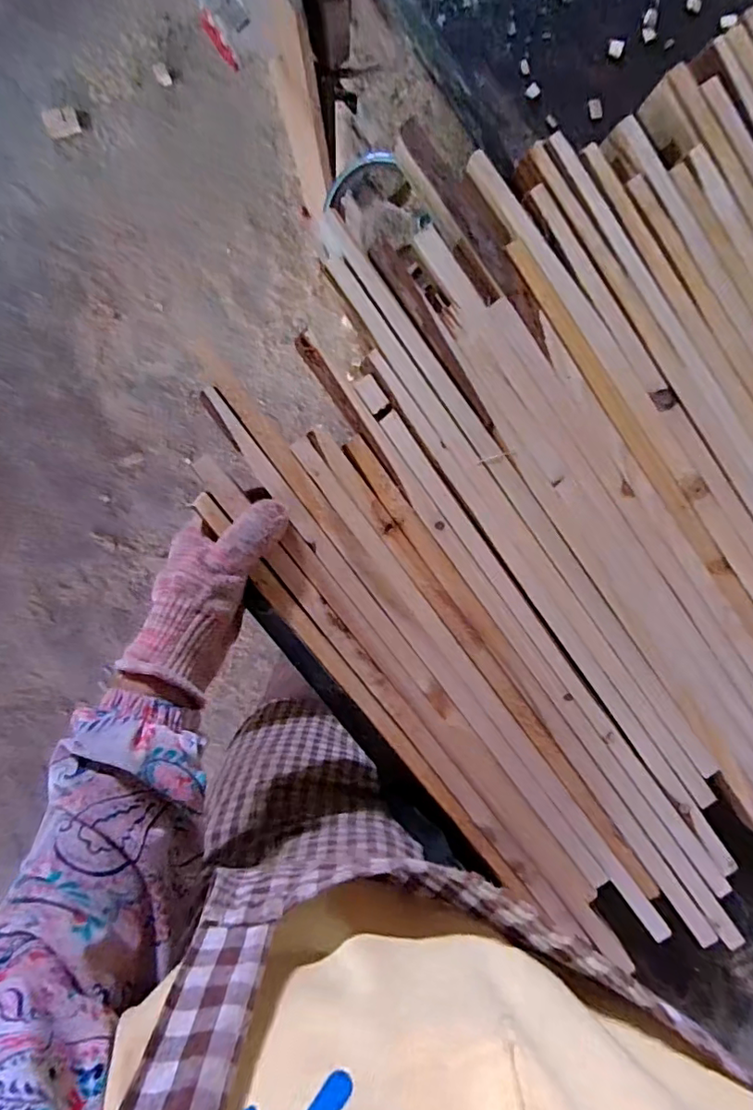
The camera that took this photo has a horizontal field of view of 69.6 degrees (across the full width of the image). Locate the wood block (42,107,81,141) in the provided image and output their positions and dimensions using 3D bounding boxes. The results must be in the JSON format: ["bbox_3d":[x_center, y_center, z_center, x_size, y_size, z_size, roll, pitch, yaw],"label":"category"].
[{"bbox_3d":[-0.573,-0.787,0.986,0.059,0.010,0.046,-12,99,-1],"label":"wood block"}]

